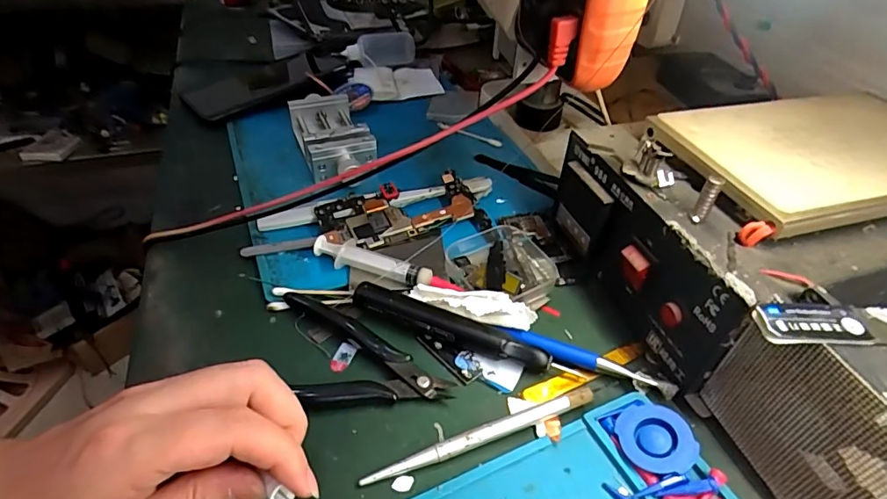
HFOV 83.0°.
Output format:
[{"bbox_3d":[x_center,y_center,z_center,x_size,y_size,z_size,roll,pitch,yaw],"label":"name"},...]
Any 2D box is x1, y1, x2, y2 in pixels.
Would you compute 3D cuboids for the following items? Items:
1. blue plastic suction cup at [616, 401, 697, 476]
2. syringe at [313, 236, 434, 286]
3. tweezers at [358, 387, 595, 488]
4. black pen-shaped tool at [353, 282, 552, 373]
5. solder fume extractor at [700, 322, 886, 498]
[{"bbox_3d":[0.107,0.095,0.253,0.034,0.008,0.036,-19,43,1],"label":"blue plastic suction cup"},{"bbox_3d":[-0.048,0.009,0.339,0.087,0.014,0.018,18,43,16],"label":"syringe"},{"bbox_3d":[0.020,0.094,0.256,0.125,0.011,0.008,-13,43,-18],"label":"tweezers"},{"bbox_3d":[0.004,0.046,0.303,0.122,0.016,0.018,16,42,15],"label":"black pen-shaped tool"},{"bbox_3d":[0.167,0.075,0.226,0.027,0.084,0.080,-11,43,-16],"label":"solder fume extractor"}]

